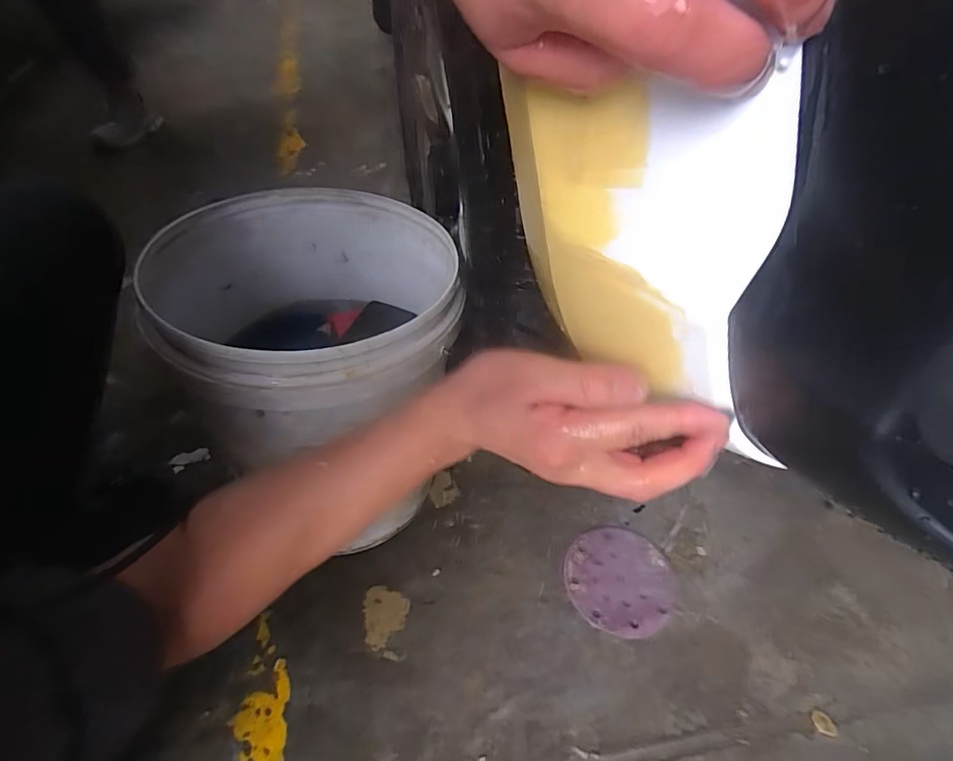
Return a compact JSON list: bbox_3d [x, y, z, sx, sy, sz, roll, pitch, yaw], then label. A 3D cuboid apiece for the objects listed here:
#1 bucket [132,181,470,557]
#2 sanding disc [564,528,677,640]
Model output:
[{"bbox_3d":[-0.178,0.009,0.624,0.307,0.377,0.314,0,46,0],"label":"bucket"},{"bbox_3d":[0.190,0.264,0.660,0.139,0.004,0.143,2,45,-2],"label":"sanding disc"}]

